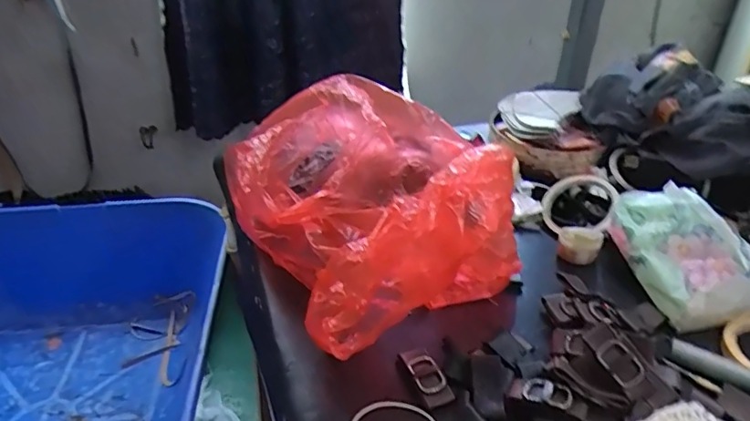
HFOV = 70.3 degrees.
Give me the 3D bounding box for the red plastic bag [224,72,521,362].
[{"bbox_3d":[0.007,-0.023,0.589,0.273,0.150,0.341,-15,35,-24],"label":"red plastic bag"}]

